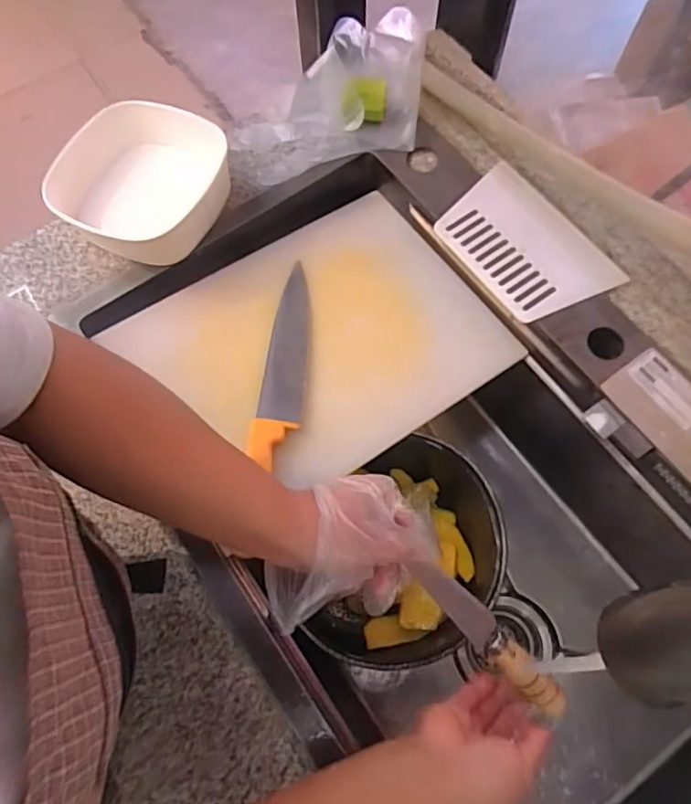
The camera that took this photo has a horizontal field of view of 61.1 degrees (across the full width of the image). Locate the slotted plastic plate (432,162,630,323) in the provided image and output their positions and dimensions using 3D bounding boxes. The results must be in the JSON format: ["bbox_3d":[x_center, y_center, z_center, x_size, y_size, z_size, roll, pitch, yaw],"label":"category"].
[{"bbox_3d":[0.192,-0.168,0.631,0.120,0.007,0.184,-34,72,-11],"label":"slotted plastic plate"}]

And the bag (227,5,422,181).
[{"bbox_3d":[-0.004,-0.350,0.679,0.271,0.068,0.149,-32,71,-10],"label":"bag"}]

